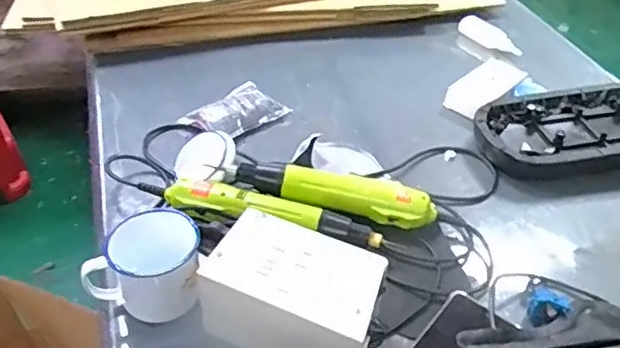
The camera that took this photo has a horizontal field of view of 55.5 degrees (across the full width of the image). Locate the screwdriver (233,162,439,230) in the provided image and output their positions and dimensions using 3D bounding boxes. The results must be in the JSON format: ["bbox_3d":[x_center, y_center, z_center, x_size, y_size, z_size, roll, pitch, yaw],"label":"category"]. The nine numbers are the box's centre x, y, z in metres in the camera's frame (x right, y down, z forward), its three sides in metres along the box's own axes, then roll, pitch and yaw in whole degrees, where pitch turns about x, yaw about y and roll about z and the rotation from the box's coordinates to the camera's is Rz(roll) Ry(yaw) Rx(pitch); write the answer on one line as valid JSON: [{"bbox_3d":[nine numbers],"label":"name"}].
[{"bbox_3d":[0.029,0.026,0.685,0.232,0.047,0.046,8,42,6],"label":"screwdriver"}]

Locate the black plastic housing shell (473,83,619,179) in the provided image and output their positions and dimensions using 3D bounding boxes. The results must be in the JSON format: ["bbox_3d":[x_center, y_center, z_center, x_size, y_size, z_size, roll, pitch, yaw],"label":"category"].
[{"bbox_3d":[0.373,-0.060,0.811,0.291,0.040,0.153,-10,43,-13],"label":"black plastic housing shell"}]

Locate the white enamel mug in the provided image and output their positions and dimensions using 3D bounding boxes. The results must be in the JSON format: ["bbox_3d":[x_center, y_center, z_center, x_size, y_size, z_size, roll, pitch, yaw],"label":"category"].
[{"bbox_3d":[-0.168,0.097,0.604,0.090,0.097,0.086,8,42,7],"label":"white enamel mug"}]

